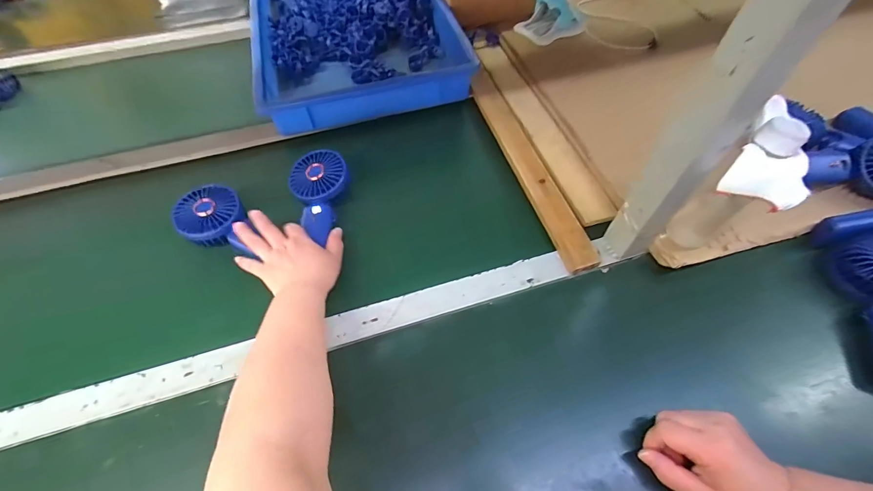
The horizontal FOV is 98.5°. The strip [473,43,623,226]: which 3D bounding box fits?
[{"bbox_3d":[0.169,-0.223,0.653,0.055,0.026,0.479,-13,57,-7],"label":"strip"}]

